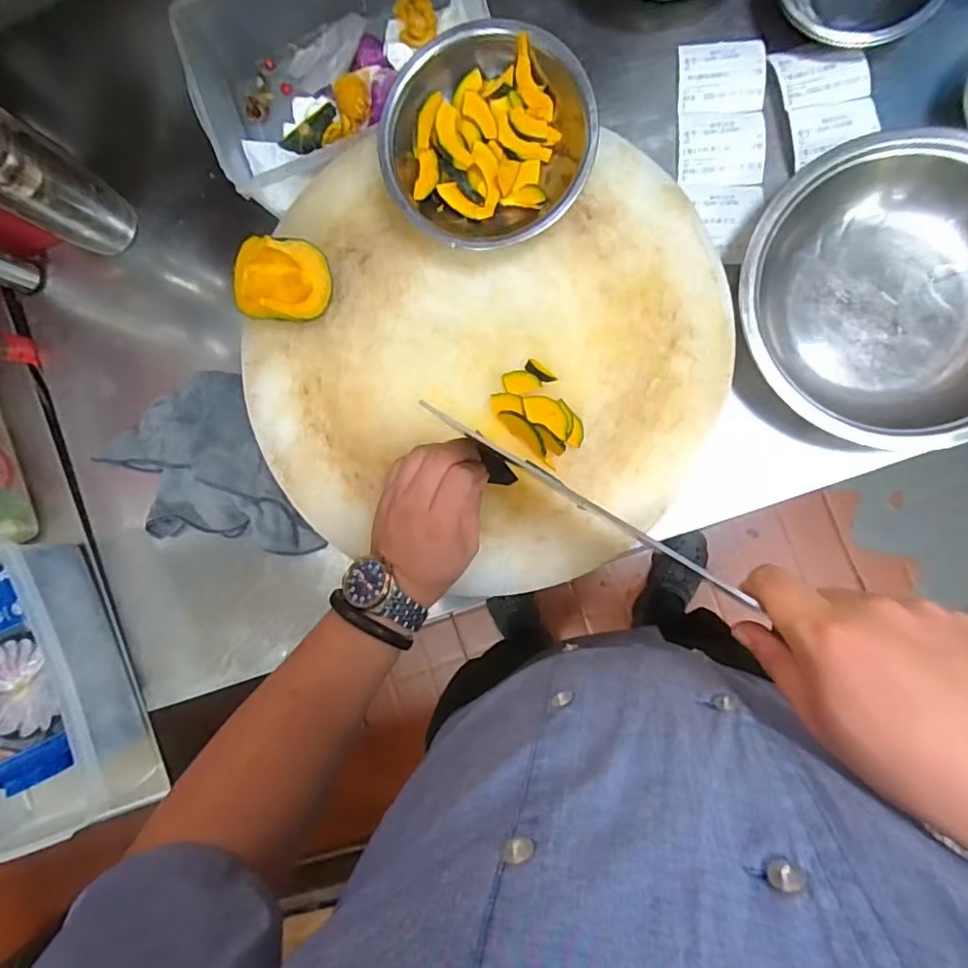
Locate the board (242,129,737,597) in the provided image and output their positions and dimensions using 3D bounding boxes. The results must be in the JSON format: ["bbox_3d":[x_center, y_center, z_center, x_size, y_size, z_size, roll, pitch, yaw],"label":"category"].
[{"bbox_3d":[-0.003,-0.095,0.457,0.380,0.036,0.350,0,88,8],"label":"board"}]

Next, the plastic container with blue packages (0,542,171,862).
[{"bbox_3d":[-0.470,0.211,0.548,0.204,0.100,0.289,-14,86,8],"label":"plastic container with blue packages"}]

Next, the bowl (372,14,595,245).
[{"bbox_3d":[0.003,-0.269,0.441,0.160,0.064,0.155,0,88,8],"label":"bowl"}]

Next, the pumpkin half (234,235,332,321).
[{"bbox_3d":[-0.165,-0.165,0.452,0.070,0.052,0.060,0,88,8],"label":"pumpkin half"}]

